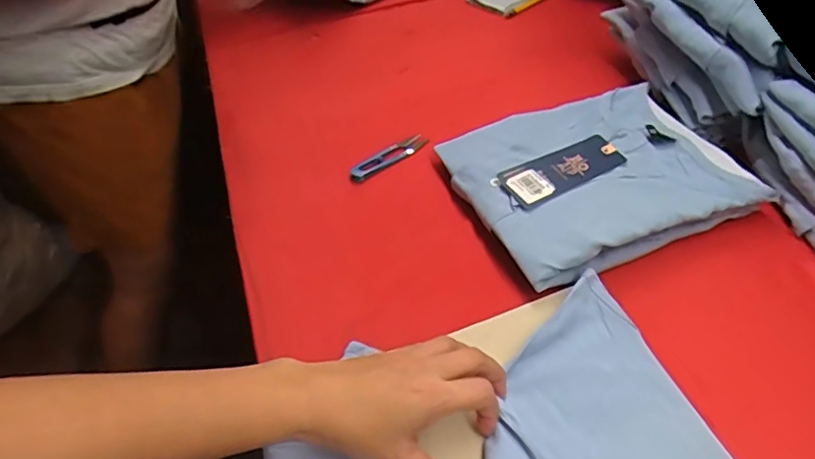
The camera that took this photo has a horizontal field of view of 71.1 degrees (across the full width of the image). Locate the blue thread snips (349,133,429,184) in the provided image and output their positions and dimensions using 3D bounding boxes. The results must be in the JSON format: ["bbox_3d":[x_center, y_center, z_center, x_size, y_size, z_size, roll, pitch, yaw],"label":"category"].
[{"bbox_3d":[-0.019,-0.080,0.639,0.103,0.008,0.023,-32,66,-24],"label":"blue thread snips"}]

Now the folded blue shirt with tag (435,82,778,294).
[{"bbox_3d":[0.176,-0.062,0.567,0.244,0.031,0.212,-17,48,-17],"label":"folded blue shirt with tag"}]

